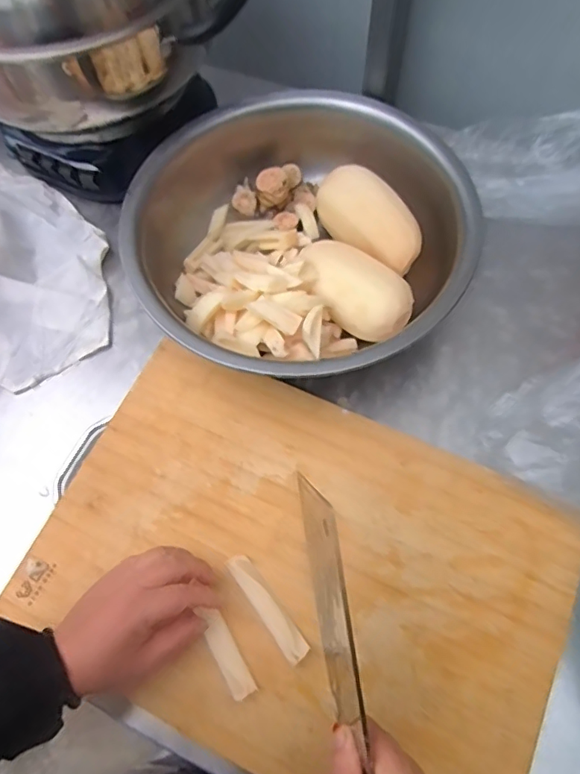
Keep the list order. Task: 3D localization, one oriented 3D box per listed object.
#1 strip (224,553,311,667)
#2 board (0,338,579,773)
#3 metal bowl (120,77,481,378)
[{"bbox_3d":[-0.020,0.196,0.478,0.021,0.008,0.101,-35,70,-14],"label":"strip"},{"bbox_3d":[0.006,0.165,0.495,0.465,0.029,0.313,23,68,11],"label":"board"},{"bbox_3d":[0.011,-0.171,0.598,0.355,0.092,0.330,-1,66,1],"label":"metal bowl"}]

